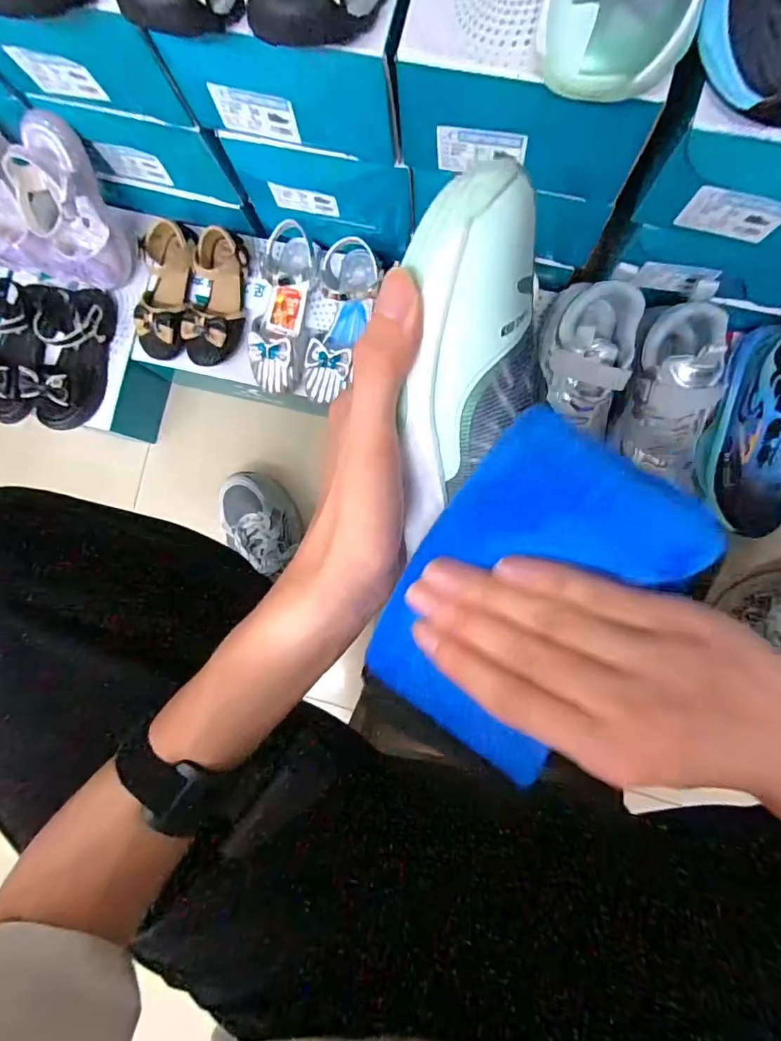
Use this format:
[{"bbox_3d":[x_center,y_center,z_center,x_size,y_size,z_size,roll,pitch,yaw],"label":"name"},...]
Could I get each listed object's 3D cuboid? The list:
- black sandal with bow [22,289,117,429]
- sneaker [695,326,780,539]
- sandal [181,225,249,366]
[{"bbox_3d":[-0.462,-0.232,0.688,0.091,0.076,0.192,18,90,5],"label":"black sandal with bow"},{"bbox_3d":[0.441,-0.105,0.546,0.103,0.113,0.238,14,90,5],"label":"sneaker"},{"bbox_3d":[-0.243,-0.302,0.657,0.088,0.060,0.165,8,89,5],"label":"sandal"}]

